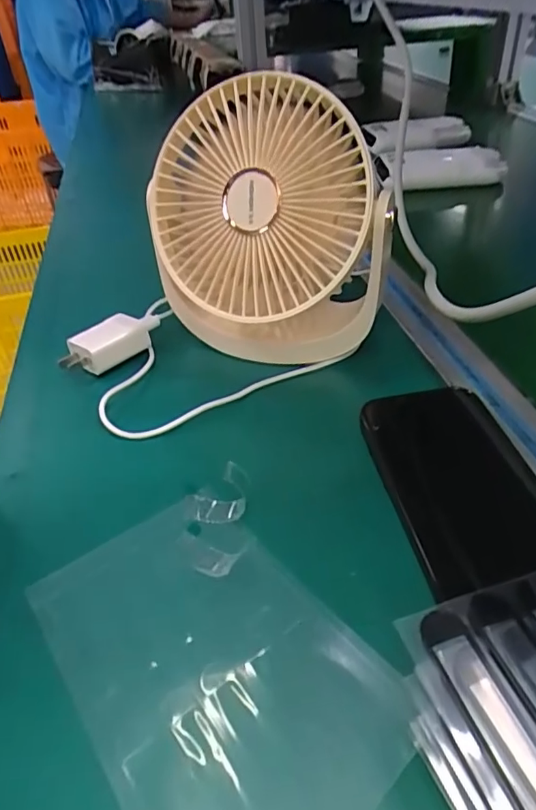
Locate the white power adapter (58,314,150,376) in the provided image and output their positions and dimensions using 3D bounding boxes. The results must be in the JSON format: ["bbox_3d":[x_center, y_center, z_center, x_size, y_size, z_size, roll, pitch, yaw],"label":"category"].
[{"bbox_3d":[-0.122,-0.044,0.406,0.033,0.024,0.060,28,51,34],"label":"white power adapter"}]

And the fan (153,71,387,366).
[{"bbox_3d":[0.005,-0.125,0.378,0.160,0.161,0.124,8,42,16],"label":"fan"}]

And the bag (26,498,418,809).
[{"bbox_3d":[-0.026,0.108,0.231,0.105,0.006,0.162,-30,45,-25],"label":"bag"}]

